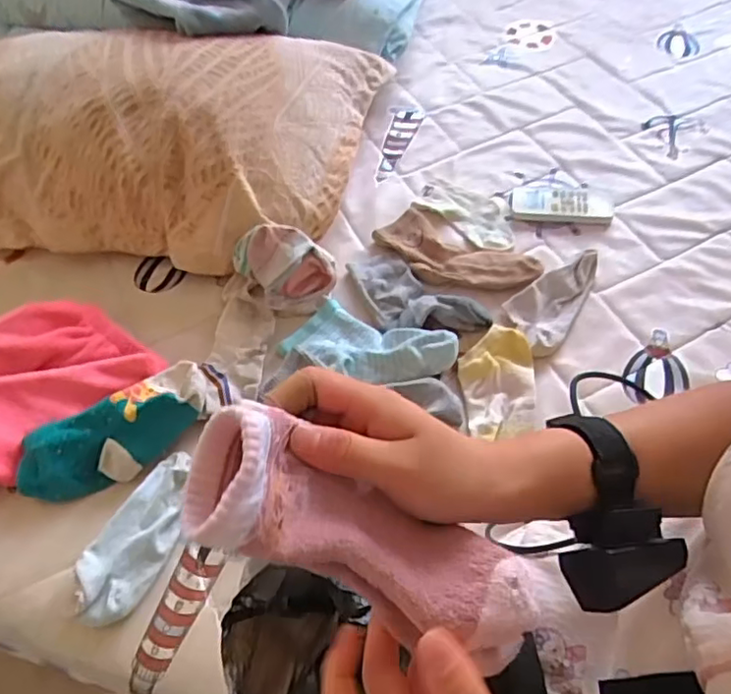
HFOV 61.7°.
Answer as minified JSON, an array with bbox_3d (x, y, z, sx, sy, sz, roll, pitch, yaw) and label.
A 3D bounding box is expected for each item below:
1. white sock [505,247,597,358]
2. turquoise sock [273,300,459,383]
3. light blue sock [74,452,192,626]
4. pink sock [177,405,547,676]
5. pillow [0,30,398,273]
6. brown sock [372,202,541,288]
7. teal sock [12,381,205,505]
[{"bbox_3d":[0.220,-0.062,0.724,0.072,0.022,0.156,28,61,19],"label":"white sock"},{"bbox_3d":[0.003,-0.006,0.679,0.183,0.031,0.082,24,60,17],"label":"turquoise sock"},{"bbox_3d":[-0.212,0.174,0.576,0.063,0.029,0.161,20,59,15],"label":"light blue sock"},{"bbox_3d":[-0.003,0.085,0.274,0.160,0.047,0.060,30,58,-10],"label":"pink sock"},{"bbox_3d":[-0.358,-0.284,0.815,0.751,0.144,0.367,-1,56,2],"label":"pillow"},{"bbox_3d":[0.109,-0.121,0.763,0.198,0.021,0.105,36,64,23],"label":"brown sock"},{"bbox_3d":[-0.265,0.094,0.626,0.174,0.051,0.075,-22,58,-12],"label":"teal sock"}]

